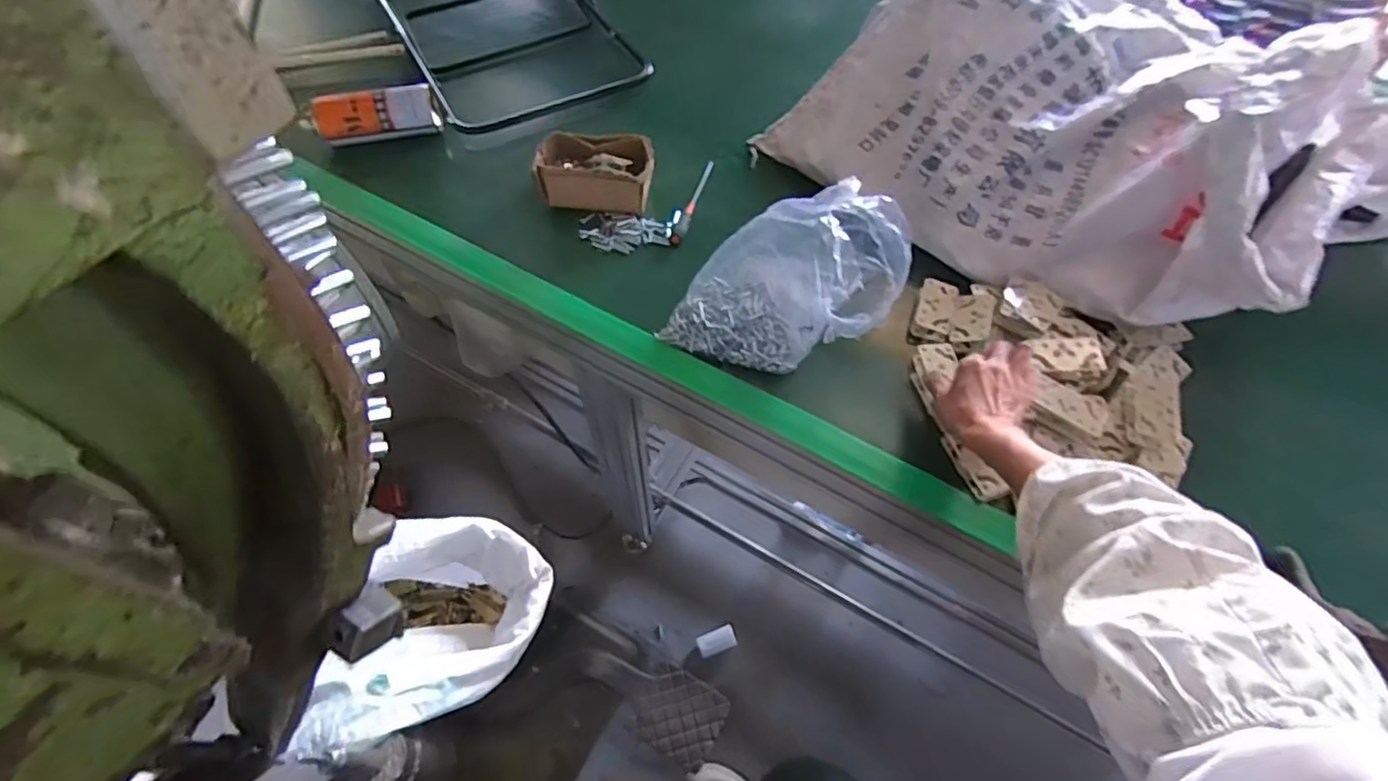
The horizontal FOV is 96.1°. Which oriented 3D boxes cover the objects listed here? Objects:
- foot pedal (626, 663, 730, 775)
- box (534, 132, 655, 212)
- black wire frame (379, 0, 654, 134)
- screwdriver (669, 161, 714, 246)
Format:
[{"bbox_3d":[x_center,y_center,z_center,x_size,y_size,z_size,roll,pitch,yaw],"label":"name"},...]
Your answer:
[{"bbox_3d":[-0.029,0.600,1.156,0.154,0.030,0.138,31,74,5],"label":"foot pedal"},{"bbox_3d":[-0.134,-0.294,0.853,0.154,0.062,0.089,4,58,2],"label":"box"},{"bbox_3d":[-0.342,-0.660,1.097,0.342,0.019,0.604,-26,62,-15],"label":"black wire frame"},{"bbox_3d":[0.003,-0.270,0.879,0.019,0.019,0.179,16,60,9],"label":"screwdriver"}]

